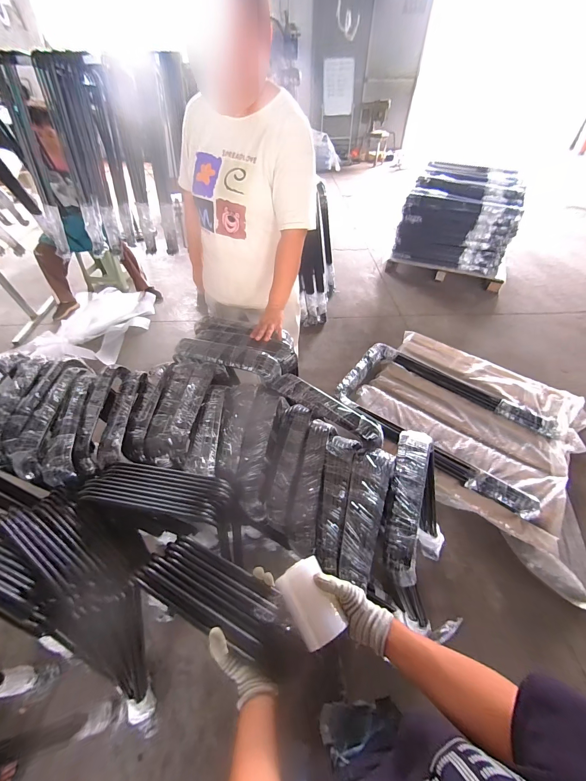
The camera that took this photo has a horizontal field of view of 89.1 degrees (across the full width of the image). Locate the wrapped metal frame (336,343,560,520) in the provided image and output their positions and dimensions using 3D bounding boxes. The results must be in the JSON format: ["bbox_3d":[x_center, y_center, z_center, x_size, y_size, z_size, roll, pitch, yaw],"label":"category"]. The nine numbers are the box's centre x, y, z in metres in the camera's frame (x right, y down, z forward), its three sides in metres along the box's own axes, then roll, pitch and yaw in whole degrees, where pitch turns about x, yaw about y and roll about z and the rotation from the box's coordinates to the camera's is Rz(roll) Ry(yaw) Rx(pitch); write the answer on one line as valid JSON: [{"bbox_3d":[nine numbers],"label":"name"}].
[{"bbox_3d":[0.803,0.108,1.628,1.061,0.092,0.661,31,56,25],"label":"wrapped metal frame"}]

